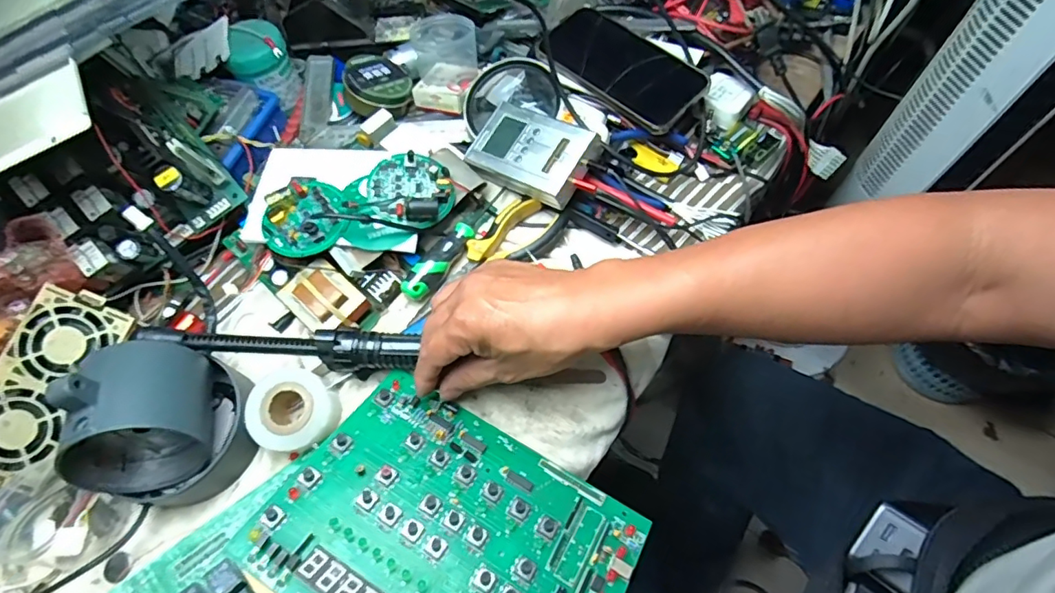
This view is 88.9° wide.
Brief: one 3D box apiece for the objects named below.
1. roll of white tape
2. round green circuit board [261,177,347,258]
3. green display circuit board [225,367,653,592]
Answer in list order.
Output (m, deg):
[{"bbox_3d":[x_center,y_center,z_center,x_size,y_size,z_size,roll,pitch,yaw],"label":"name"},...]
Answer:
[{"bbox_3d":[-0.175,0.085,0.401,0.056,0.033,0.058,-1,62,2],"label":"roll of white tape"},{"bbox_3d":[-0.181,-0.066,0.445,0.061,0.028,0.072,18,64,11],"label":"round green circuit board"},{"bbox_3d":[-0.046,0.150,0.339,0.214,0.009,0.157,29,49,13],"label":"green display circuit board"}]

